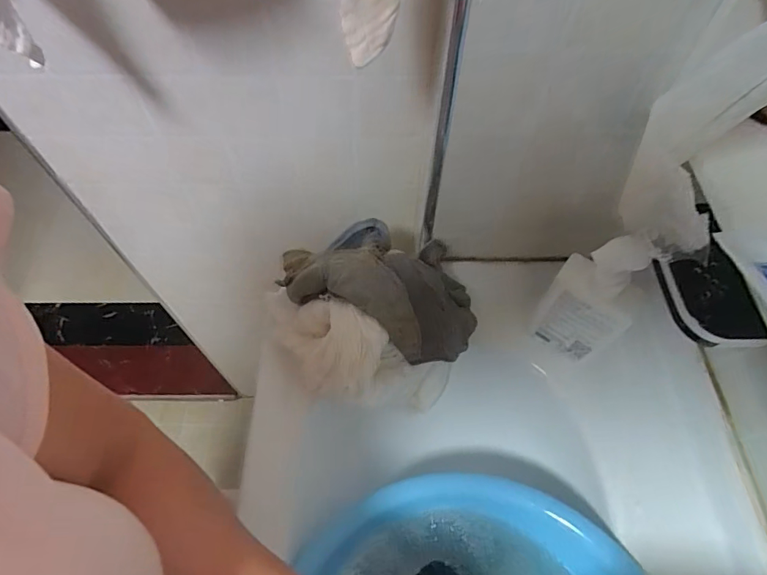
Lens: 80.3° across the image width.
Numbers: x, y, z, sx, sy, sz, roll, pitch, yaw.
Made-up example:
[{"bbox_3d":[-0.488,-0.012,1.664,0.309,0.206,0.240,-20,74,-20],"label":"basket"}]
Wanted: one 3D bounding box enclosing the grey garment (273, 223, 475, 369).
[{"bbox_3d":[0.000,-0.005,0.494,0.214,0.059,0.123,25,63,14],"label":"grey garment"}]

